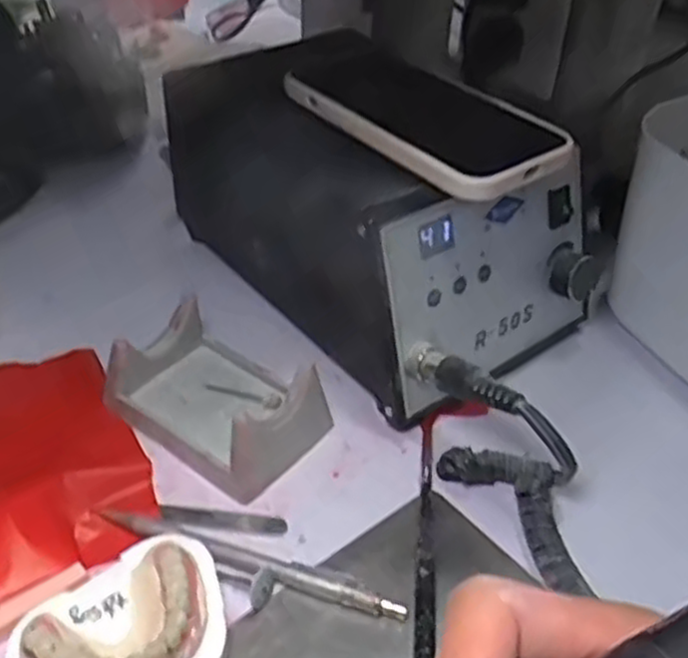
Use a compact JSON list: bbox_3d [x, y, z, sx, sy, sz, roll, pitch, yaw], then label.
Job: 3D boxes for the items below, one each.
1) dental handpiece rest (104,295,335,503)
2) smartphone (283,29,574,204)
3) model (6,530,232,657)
[{"bbox_3d":[-0.060,0.030,0.383,0.099,0.038,0.063,27,46,25],"label":"dental handpiece rest"},{"bbox_3d":[0.035,-0.112,0.402,0.077,0.012,0.156,-28,49,-31],"label":"smartphone"},{"bbox_3d":[-0.076,0.110,0.289,0.077,0.034,0.066,-28,49,-31],"label":"model"}]

